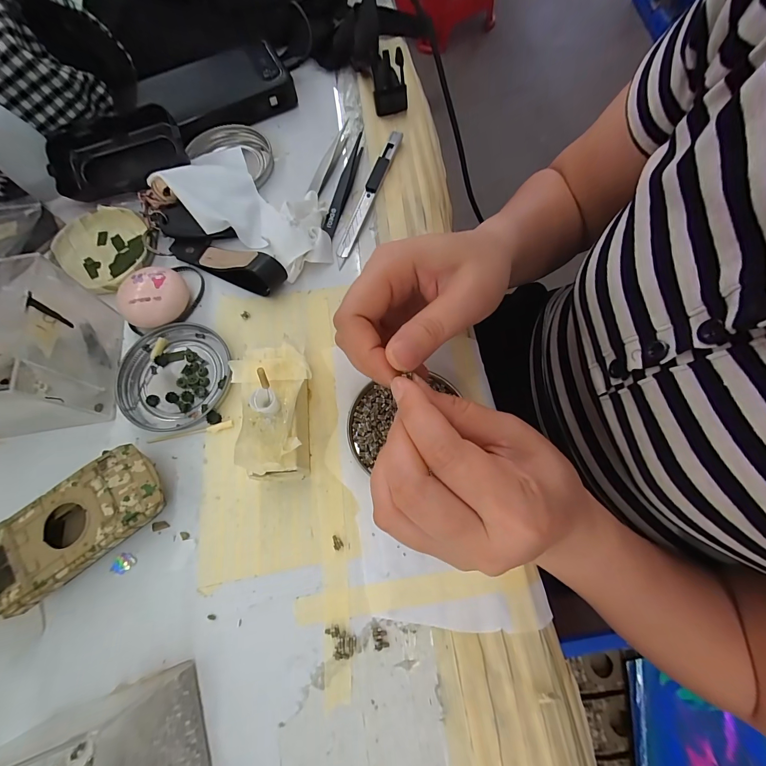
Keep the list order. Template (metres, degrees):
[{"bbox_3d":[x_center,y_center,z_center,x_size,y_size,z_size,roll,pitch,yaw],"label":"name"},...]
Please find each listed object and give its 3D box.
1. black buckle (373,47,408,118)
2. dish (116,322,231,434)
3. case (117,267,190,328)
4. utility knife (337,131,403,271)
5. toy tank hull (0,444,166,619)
[{"bbox_3d":[0.006,-0.266,0.309,0.029,0.043,0.007,-7,36,0],"label":"black buckle"},{"bbox_3d":[-0.150,-0.006,0.251,0.074,0.008,0.076,-1,72,2],"label":"dish"},{"bbox_3d":[-0.169,-0.063,0.261,0.045,0.023,0.041,-1,72,2],"label":"case"},{"bbox_3d":[-0.012,-0.158,0.291,0.011,0.013,0.134,20,73,8],"label":"utility knife"},{"bbox_3d":[-0.180,0.085,0.213,0.095,0.025,0.053,-38,75,-10],"label":"toy tank hull"}]

